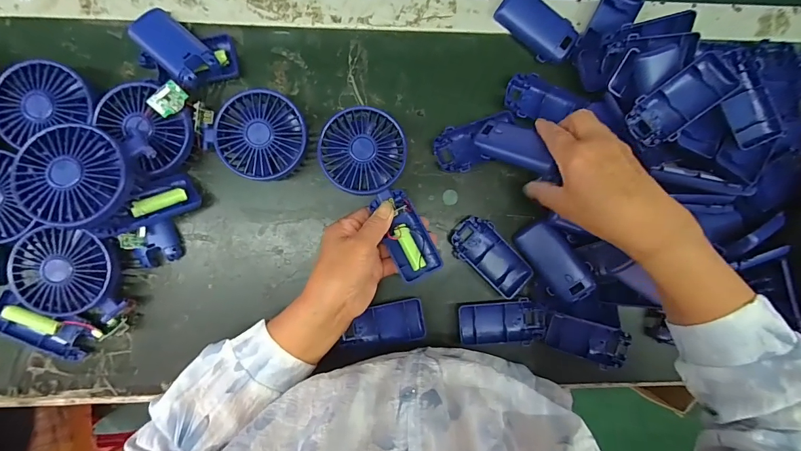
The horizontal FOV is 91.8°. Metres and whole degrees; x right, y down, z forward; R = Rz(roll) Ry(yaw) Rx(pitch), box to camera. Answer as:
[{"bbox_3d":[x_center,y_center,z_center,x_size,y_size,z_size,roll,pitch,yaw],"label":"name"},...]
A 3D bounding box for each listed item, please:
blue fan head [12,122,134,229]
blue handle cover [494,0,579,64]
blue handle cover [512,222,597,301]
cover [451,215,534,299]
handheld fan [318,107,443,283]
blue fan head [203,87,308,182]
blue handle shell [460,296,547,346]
[{"bbox_3d":[-0.279,-0.043,0.334,0.086,0.025,0.082,0,92,-3],"label":"blue fan head"},{"bbox_3d":[0.151,-0.218,0.426,0.091,0.019,0.046,35,91,-6],"label":"blue handle cover"},{"bbox_3d":[0.166,0.041,0.425,0.044,0.020,0.091,-39,73,28],"label":"blue handle cover"},{"bbox_3d":[0.100,0.034,0.435,0.096,0.019,0.049,39,90,-6],"label":"cover"},{"bbox_3d":[-0.014,-0.031,0.396,0.079,0.026,0.180,-27,91,-2],"label":"handheld fan"},{"bbox_3d":[-0.140,-0.091,0.400,0.090,0.042,0.083,0,92,-3],"label":"blue fan head"},{"bbox_3d":[0.115,0.109,0.438,0.095,0.023,0.047,-5,94,-4],"label":"blue handle shell"}]

